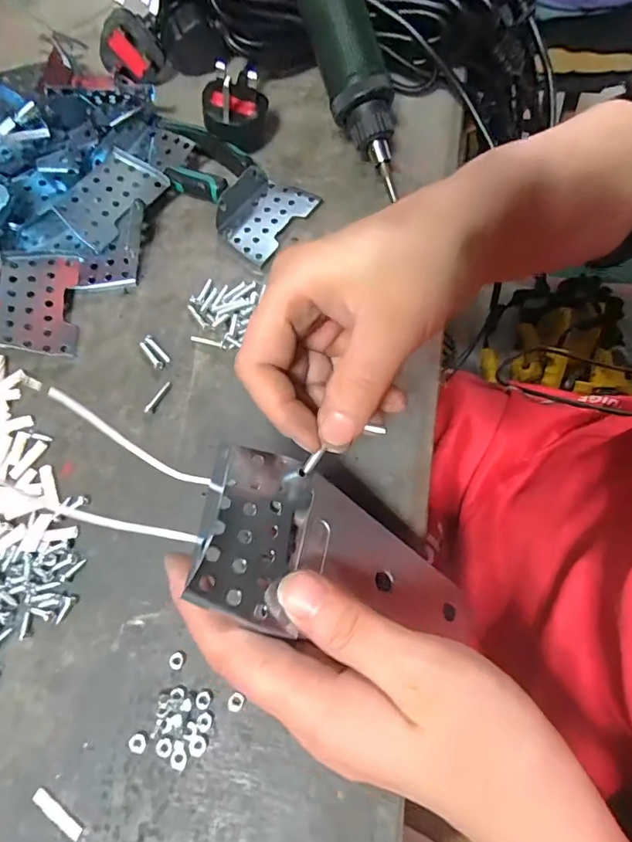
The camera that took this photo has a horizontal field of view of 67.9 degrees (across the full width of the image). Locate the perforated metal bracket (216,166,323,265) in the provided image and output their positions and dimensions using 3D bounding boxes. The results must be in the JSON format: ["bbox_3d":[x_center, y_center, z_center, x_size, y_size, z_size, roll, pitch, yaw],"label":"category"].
[{"bbox_3d":[-0.038,-0.144,0.324,0.053,0.015,0.065,34,73,13],"label":"perforated metal bracket"}]

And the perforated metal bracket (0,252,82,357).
[{"bbox_3d":[-0.175,-0.075,0.297,0.044,0.004,0.068,2,78,-18],"label":"perforated metal bracket"}]

